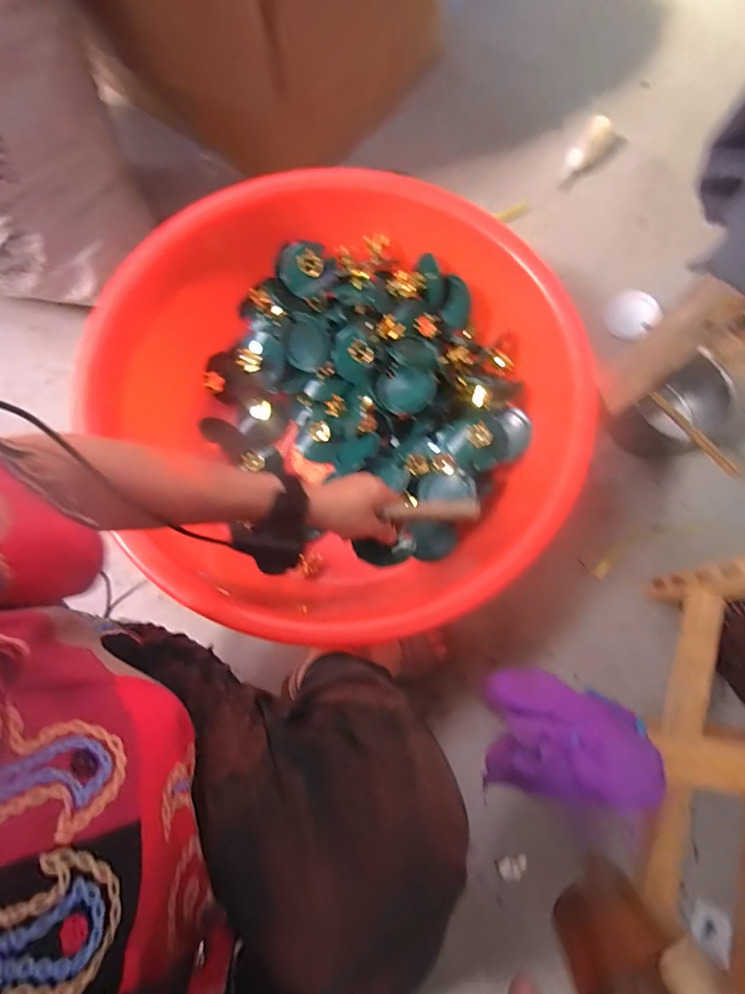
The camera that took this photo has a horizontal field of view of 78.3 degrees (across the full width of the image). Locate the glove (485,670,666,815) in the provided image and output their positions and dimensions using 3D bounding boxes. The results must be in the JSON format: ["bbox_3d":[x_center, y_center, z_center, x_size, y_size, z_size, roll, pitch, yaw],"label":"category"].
[{"bbox_3d":[0.144,0.183,0.353,0.040,0.141,0.083,26,67,-35],"label":"glove"}]

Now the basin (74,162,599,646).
[{"bbox_3d":[-0.023,-0.115,0.617,0.542,0.194,0.569,0,76,-1],"label":"basin"}]

